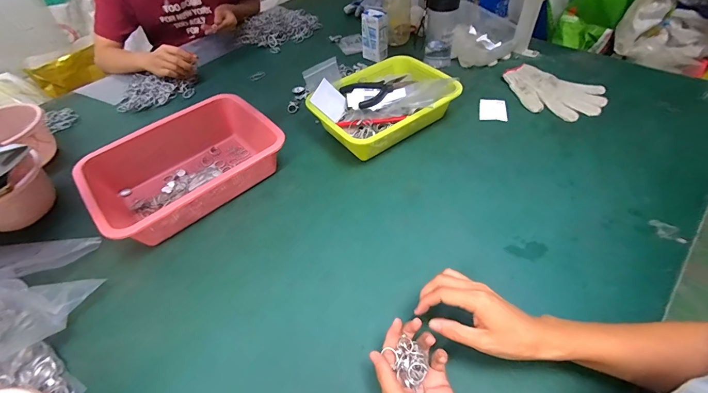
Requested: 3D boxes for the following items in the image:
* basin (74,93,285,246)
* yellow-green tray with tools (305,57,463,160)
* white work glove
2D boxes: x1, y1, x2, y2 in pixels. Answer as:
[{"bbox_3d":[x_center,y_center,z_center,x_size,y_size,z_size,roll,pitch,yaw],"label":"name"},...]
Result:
[{"bbox_3d":[-0.297,-0.058,0.607,0.304,0.080,0.219,-34,54,-22],"label":"basin"},{"bbox_3d":[0.061,-0.178,0.677,0.267,0.079,0.209,-30,52,-19],"label":"yellow-green tray with tools"},{"bbox_3d":[0.416,-0.226,0.725,0.210,0.013,0.145,33,59,30],"label":"white work glove"}]

